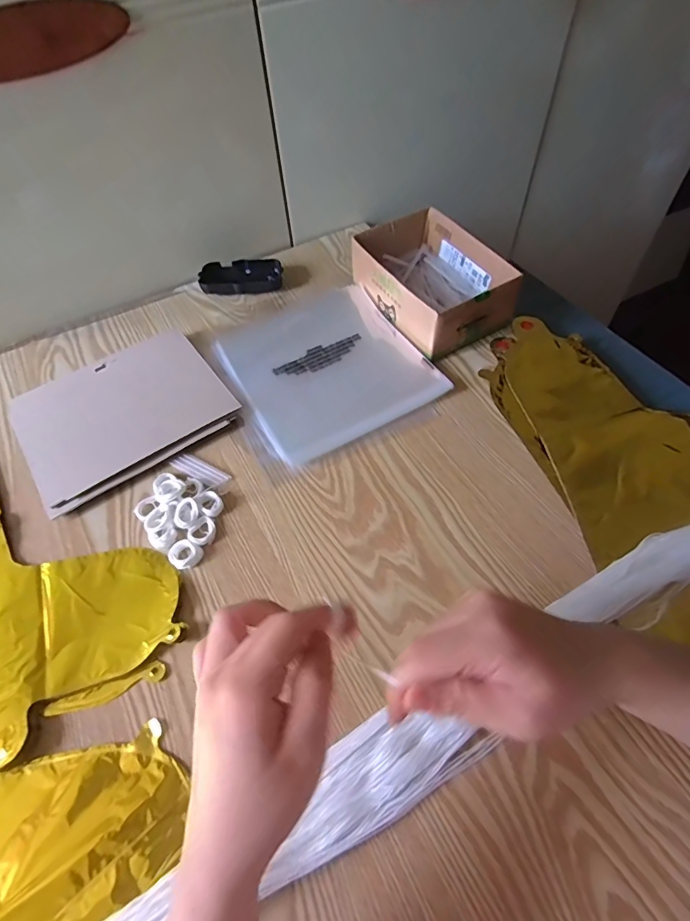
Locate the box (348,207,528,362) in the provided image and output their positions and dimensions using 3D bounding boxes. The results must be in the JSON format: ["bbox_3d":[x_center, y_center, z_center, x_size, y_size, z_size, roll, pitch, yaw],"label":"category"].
[{"bbox_3d":[0.105,-0.221,0.582,0.127,0.071,0.183,-27,59,-16],"label":"box"}]

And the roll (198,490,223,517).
[{"bbox_3d":[-0.129,0.042,0.454,0.020,0.007,0.026,-37,63,-21],"label":"roll"}]

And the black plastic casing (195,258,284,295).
[{"bbox_3d":[-0.141,-0.249,0.644,0.108,0.023,0.055,-9,56,-4],"label":"black plastic casing"}]

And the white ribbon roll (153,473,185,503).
[{"bbox_3d":[-0.175,0.027,0.460,0.035,0.010,0.028,32,63,21],"label":"white ribbon roll"}]

